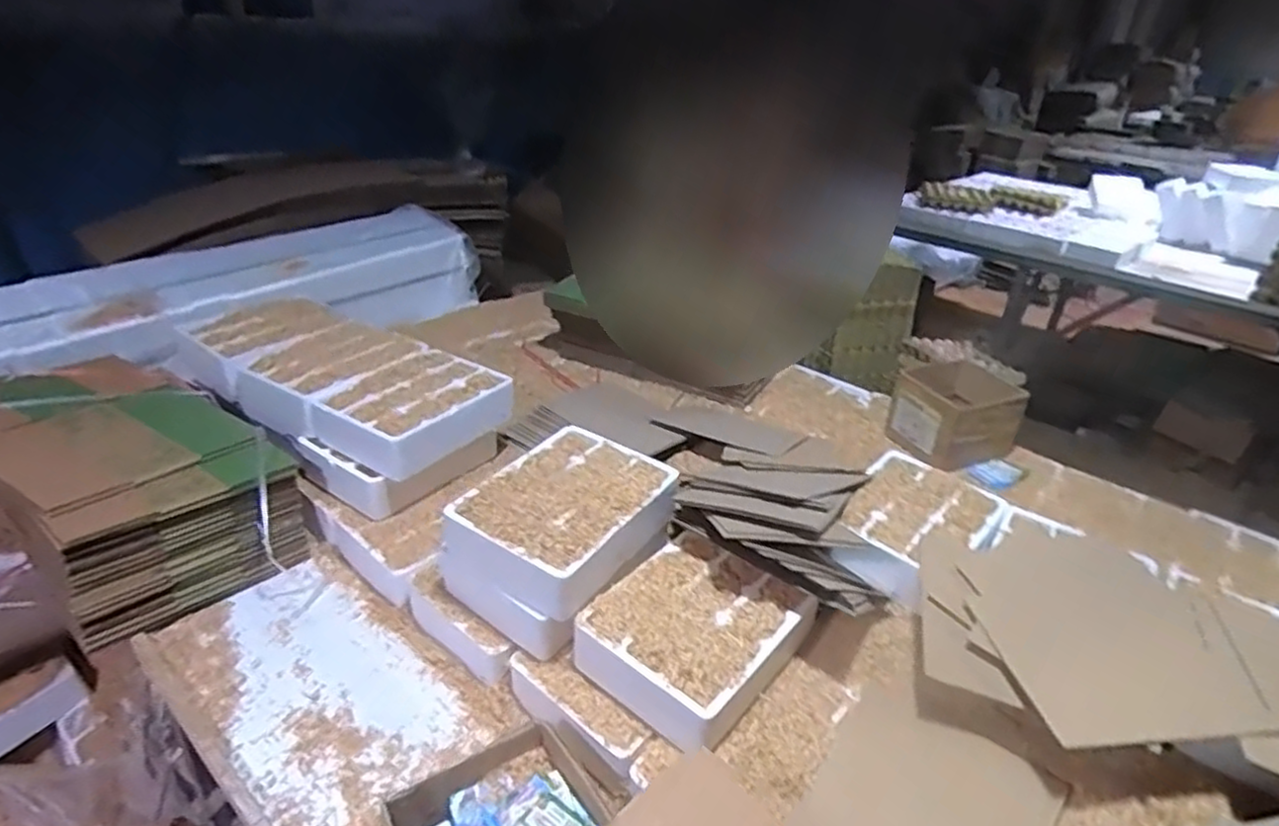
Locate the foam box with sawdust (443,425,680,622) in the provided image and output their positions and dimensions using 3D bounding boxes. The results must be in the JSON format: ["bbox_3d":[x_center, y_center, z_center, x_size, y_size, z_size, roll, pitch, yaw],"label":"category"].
[{"bbox_3d":[-0.088,0.128,0.864,0.199,0.078,0.248,24,36,30],"label":"foam box with sawdust"}]

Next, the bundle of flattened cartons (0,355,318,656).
[{"bbox_3d":[-0.747,0.098,1.020,0.487,0.206,0.285,23,35,29],"label":"bundle of flattened cartons"}]

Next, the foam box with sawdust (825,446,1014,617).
[{"bbox_3d":[0.385,0.169,0.981,0.178,0.080,0.260,23,35,32],"label":"foam box with sawdust"}]

